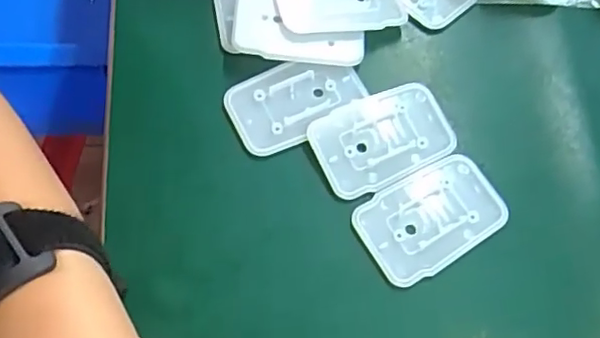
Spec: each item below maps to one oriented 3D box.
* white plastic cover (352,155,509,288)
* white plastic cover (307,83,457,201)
[{"bbox_3d":[0.062,0.023,0.287,0.068,0.004,0.043,-28,72,-15],"label":"white plastic cover"},{"bbox_3d":[0.041,-0.016,0.299,0.069,0.006,0.045,-24,70,-14],"label":"white plastic cover"}]

